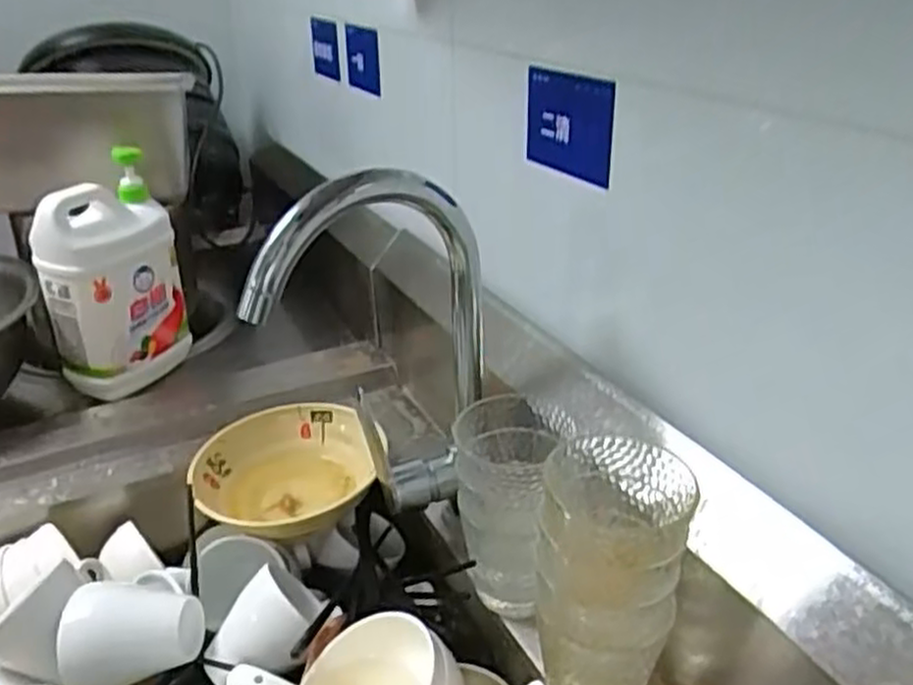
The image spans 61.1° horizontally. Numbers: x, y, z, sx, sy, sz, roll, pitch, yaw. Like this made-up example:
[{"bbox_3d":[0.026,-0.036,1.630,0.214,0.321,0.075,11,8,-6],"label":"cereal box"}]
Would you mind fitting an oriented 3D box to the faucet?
[{"bbox_3d":[-0.050,0.019,0.558,0.188,0.285,0.071,-15,31,-25],"label":"faucet"}]

